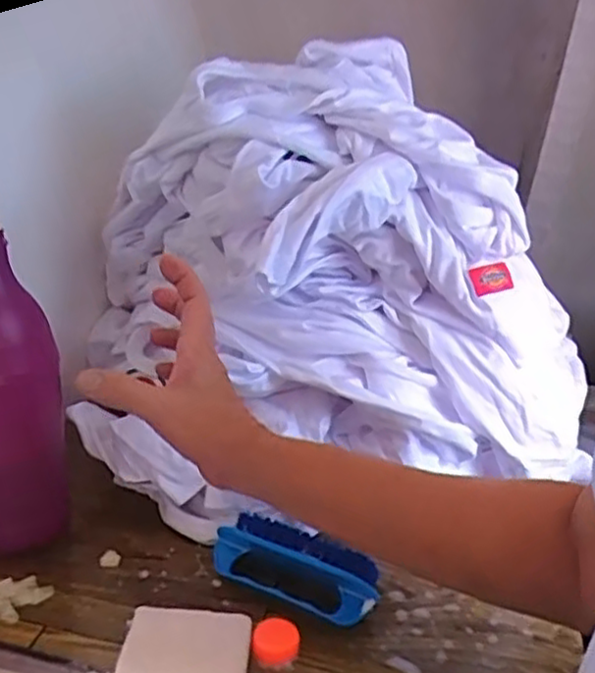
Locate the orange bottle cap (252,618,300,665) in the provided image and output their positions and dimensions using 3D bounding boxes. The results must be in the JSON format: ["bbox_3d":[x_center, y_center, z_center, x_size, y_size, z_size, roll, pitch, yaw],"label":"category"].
[{"bbox_3d":[-0.014,0.206,0.480,0.031,0.013,0.032,4,20,-1],"label":"orange bottle cap"}]

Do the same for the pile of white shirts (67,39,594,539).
[{"bbox_3d":[0.016,-0.063,0.624,0.374,0.332,0.311,0,21,-12],"label":"pile of white shirts"}]

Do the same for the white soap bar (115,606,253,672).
[{"bbox_3d":[-0.071,0.203,0.467,0.079,0.017,0.060,4,20,-1],"label":"white soap bar"}]

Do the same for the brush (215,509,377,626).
[{"bbox_3d":[-0.004,0.170,0.525,0.126,0.047,0.039,13,22,21],"label":"brush"}]

